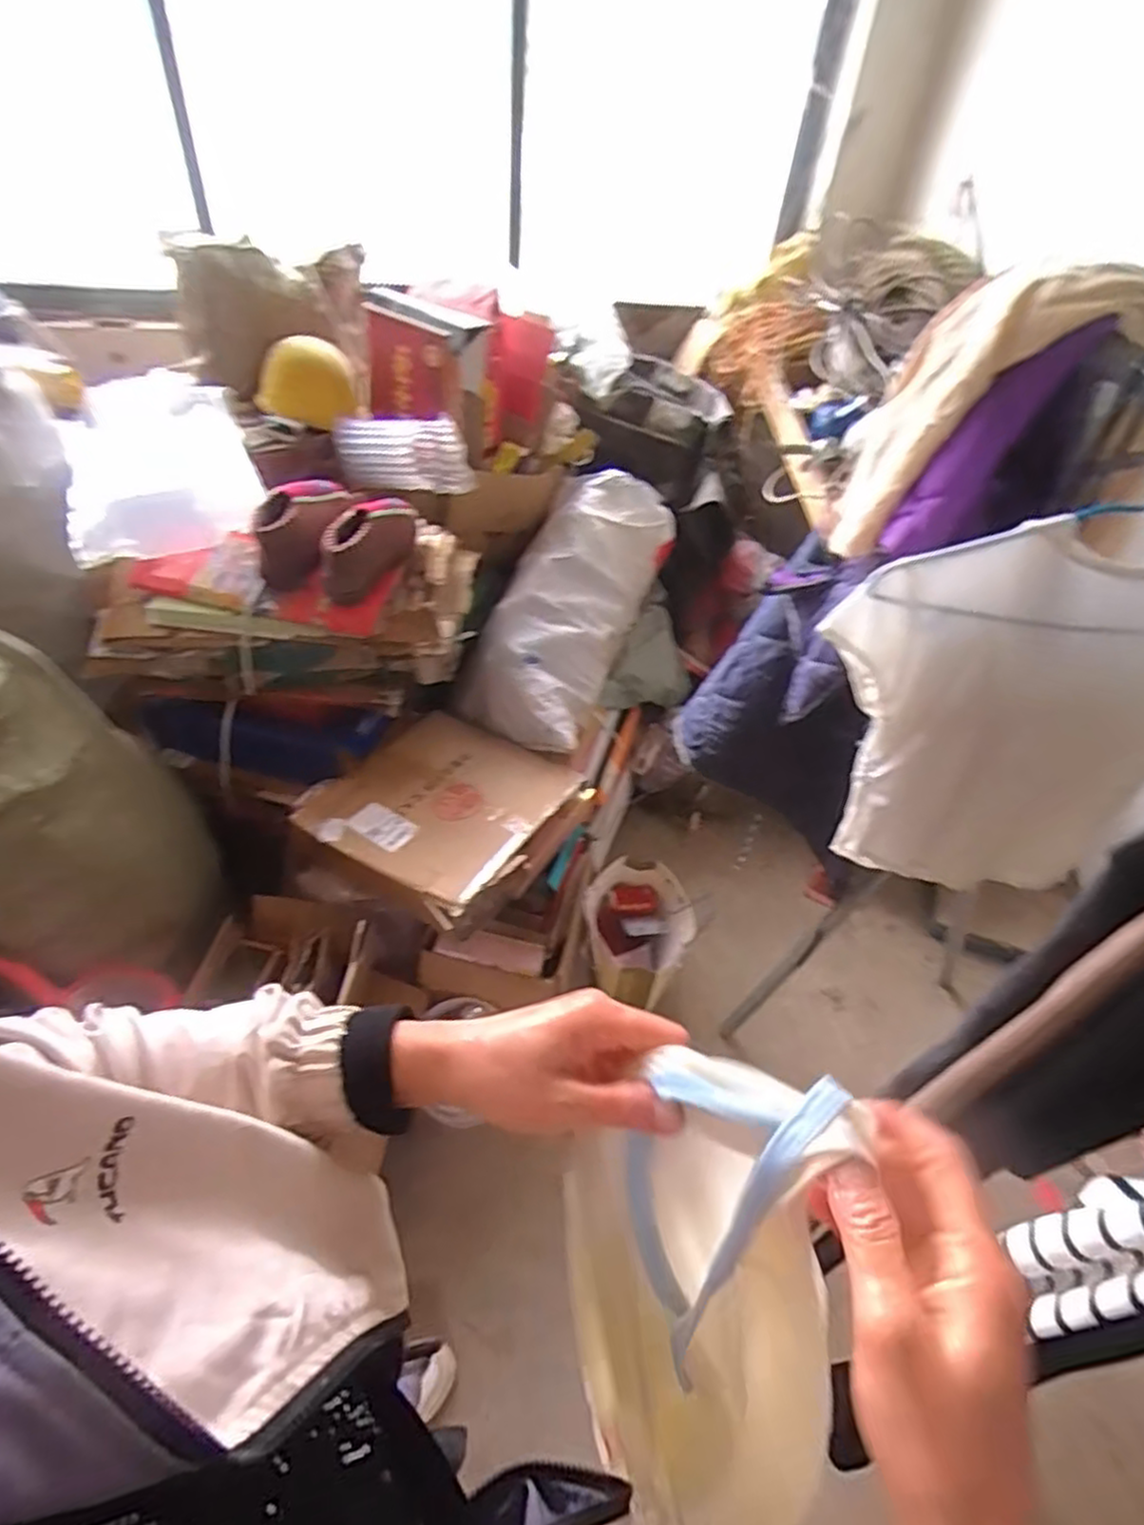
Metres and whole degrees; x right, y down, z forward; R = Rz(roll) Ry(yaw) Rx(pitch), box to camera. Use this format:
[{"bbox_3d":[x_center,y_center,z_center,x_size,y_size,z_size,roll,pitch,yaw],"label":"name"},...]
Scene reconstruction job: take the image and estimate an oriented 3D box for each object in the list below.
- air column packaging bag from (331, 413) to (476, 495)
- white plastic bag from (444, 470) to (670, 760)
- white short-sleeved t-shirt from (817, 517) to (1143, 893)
[{"bbox_3d":[-0.362,-0.670,1.565,0.279,0.148,0.070,-4,46,-11],"label":"air column packaging bag"},{"bbox_3d":[0.011,-0.379,1.731,0.294,0.240,0.761,22,70,15],"label":"white plastic bag"},{"bbox_3d":[0.528,-0.025,0.869,0.471,0.496,0.030,11,45,5],"label":"white short-sleeved t-shirt"}]

